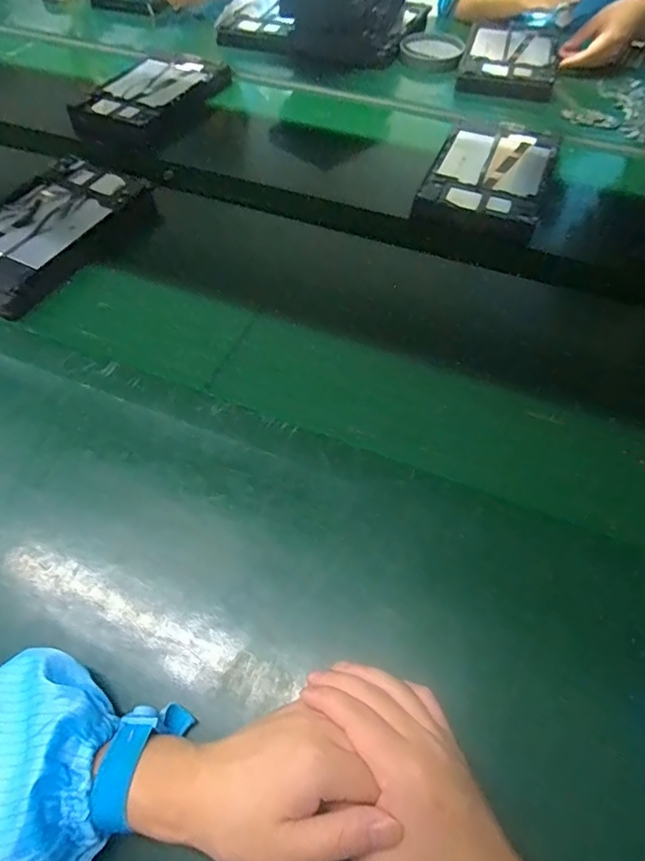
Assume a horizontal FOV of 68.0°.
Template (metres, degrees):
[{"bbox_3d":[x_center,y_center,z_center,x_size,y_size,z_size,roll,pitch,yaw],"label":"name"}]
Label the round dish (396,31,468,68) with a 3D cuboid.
[{"bbox_3d":[0.199,-0.688,0.864,0.113,0.015,0.124,-1,58,2],"label":"round dish"}]

